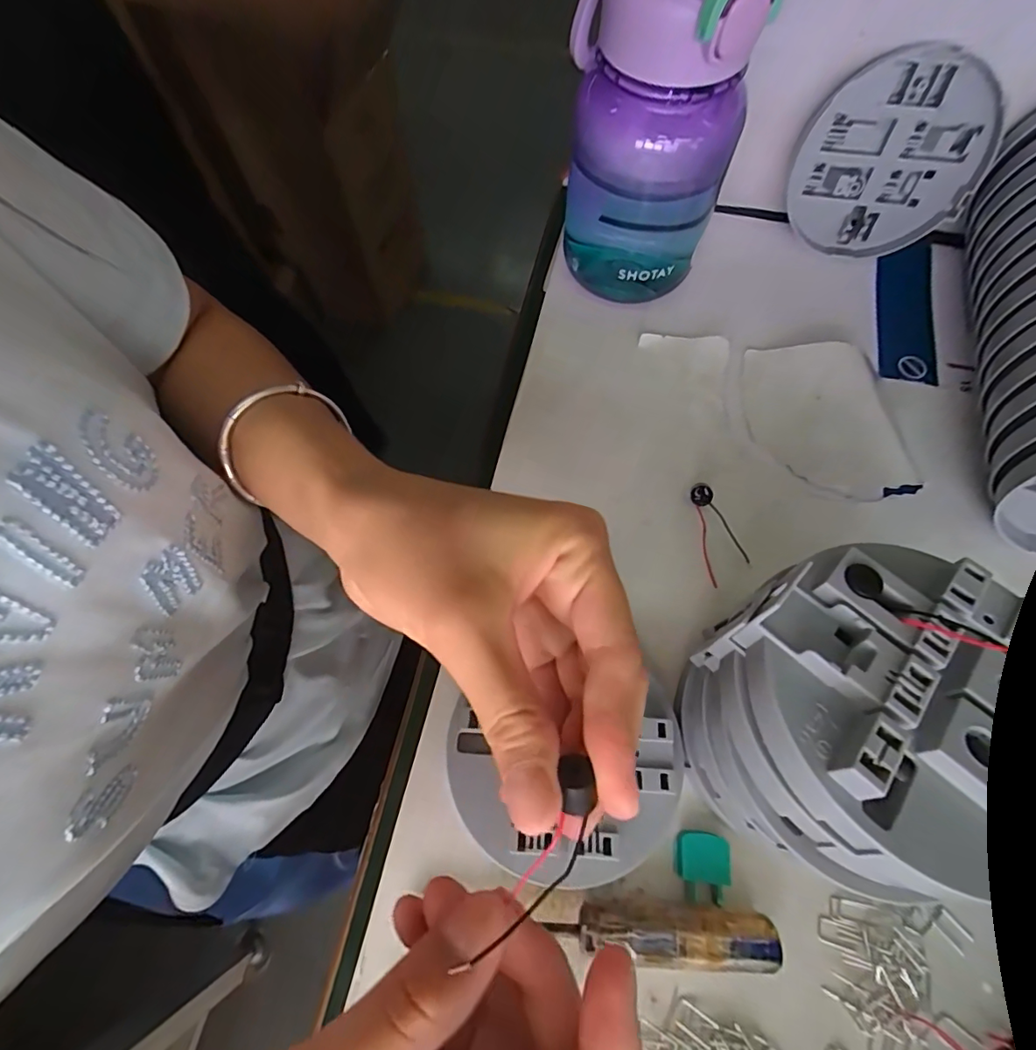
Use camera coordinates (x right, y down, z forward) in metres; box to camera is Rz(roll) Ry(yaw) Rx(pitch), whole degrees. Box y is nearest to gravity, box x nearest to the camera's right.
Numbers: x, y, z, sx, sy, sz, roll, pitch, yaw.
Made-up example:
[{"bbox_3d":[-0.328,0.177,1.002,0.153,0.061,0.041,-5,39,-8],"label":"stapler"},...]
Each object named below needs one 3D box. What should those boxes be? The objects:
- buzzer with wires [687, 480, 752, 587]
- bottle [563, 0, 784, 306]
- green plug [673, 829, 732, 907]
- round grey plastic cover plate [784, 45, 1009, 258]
[{"bbox_3d":[0.107,0.004,0.274,0.020,0.012,0.054,-13,81,-3],"label":"buzzer with wires"},{"bbox_3d":[0.070,-0.205,0.270,0.089,0.172,0.069,9,68,6],"label":"bottle"},{"bbox_3d":[0.079,0.147,0.215,0.021,0.005,0.026,10,68,6],"label":"green plug"},{"bbox_3d":[0.225,-0.221,0.309,0.104,0.101,0.015,12,54,5],"label":"round grey plastic cover plate"}]

